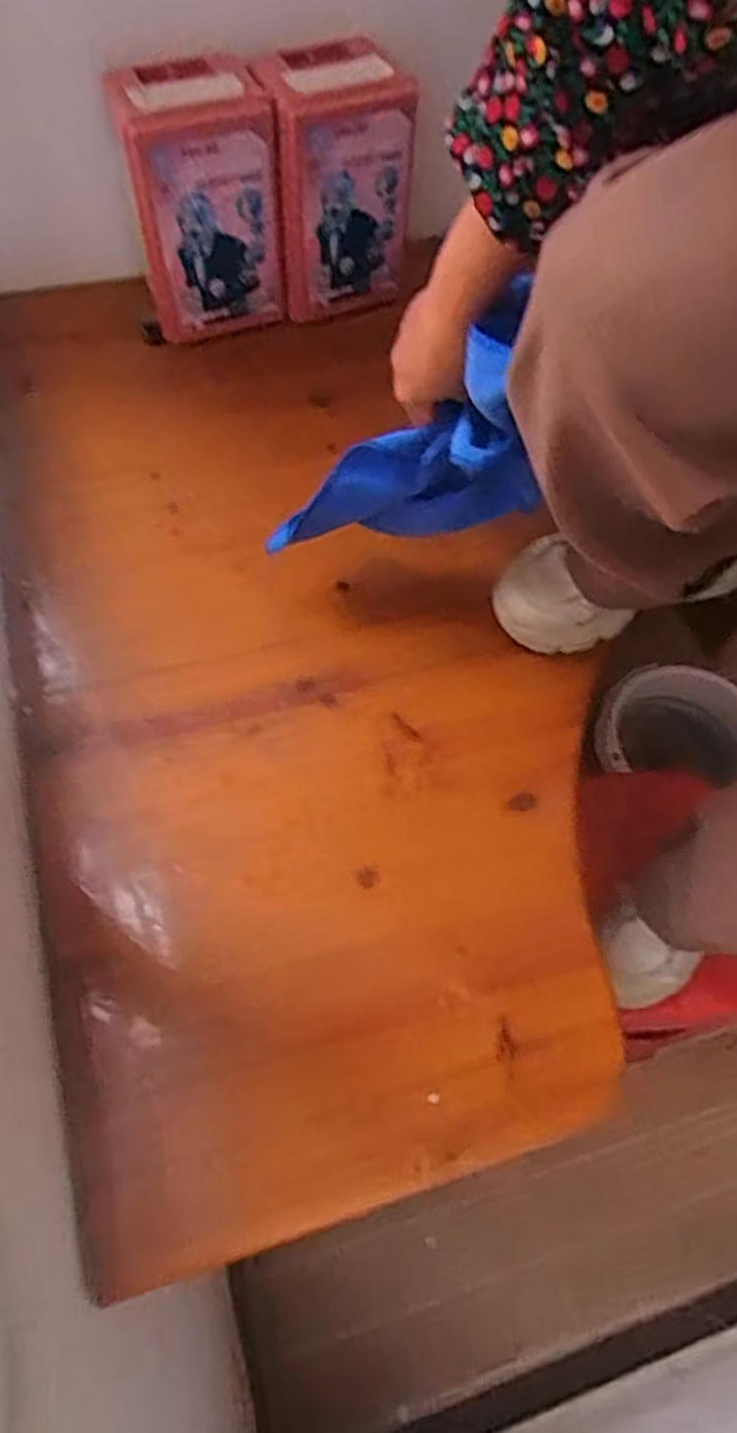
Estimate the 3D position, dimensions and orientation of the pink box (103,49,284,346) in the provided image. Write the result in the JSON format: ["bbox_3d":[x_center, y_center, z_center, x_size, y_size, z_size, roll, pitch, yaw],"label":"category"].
[{"bbox_3d":[-0.169,-0.510,0.779,0.136,0.229,0.112,-15,65,-10],"label":"pink box"}]

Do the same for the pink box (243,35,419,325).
[{"bbox_3d":[-0.048,-0.552,0.795,0.156,0.210,0.130,-28,67,-17],"label":"pink box"}]

